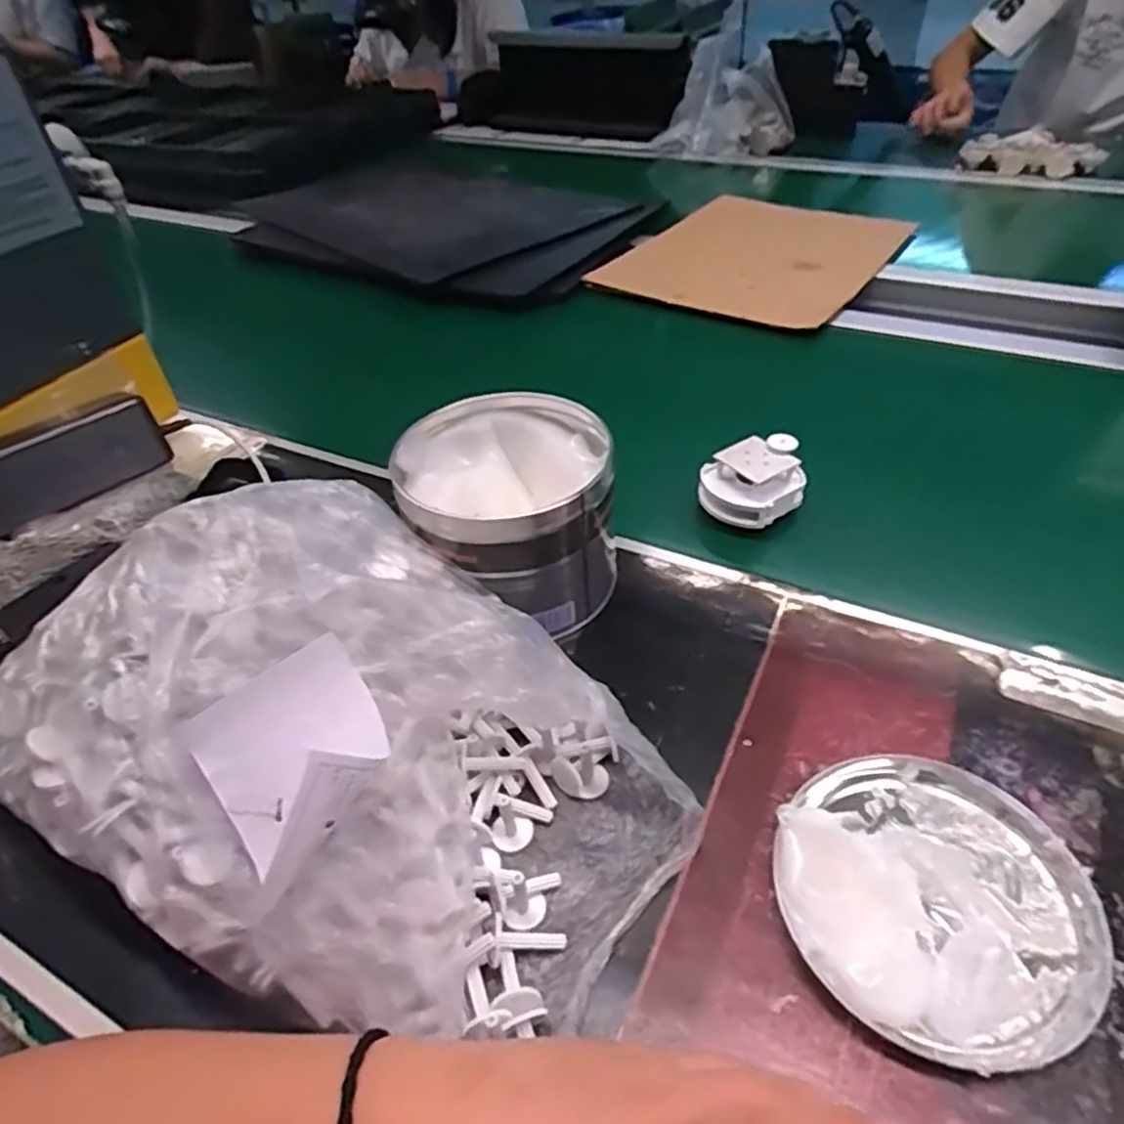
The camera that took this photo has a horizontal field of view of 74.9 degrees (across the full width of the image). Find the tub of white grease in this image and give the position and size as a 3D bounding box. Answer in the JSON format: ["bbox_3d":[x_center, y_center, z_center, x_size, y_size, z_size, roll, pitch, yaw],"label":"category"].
[{"bbox_3d":[-0.033,-0.027,0.455,0.120,0.100,0.118,-8,42,-4],"label":"tub of white grease"}]

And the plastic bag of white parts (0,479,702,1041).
[{"bbox_3d":[-0.103,0.072,0.343,0.310,0.115,0.208,19,47,24],"label":"plastic bag of white parts"}]

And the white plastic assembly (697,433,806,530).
[{"bbox_3d":[0.137,-0.055,0.513,0.063,0.052,0.065,-27,47,-24],"label":"white plastic assembly"}]

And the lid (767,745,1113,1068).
[{"bbox_3d":[0.161,0.138,0.315,0.126,0.026,0.128,-2,42,2],"label":"lid"}]

